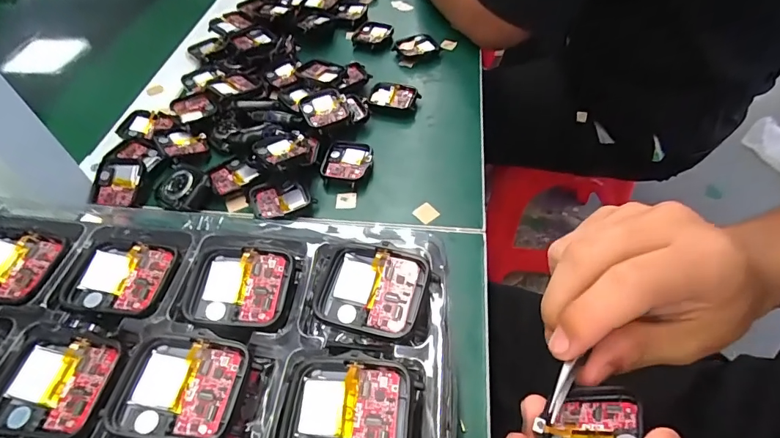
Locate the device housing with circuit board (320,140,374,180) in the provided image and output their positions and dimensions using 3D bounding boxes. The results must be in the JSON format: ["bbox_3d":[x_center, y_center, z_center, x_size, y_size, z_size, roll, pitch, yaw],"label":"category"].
[{"bbox_3d":[-0.034,-0.047,0.347,0.038,0.007,0.040,5,51,8],"label":"device housing with circuit board"}]

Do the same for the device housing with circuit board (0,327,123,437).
[{"bbox_3d":[-0.126,0.062,0.162,0.045,0.006,0.037,6,52,8],"label":"device housing with circuit board"}]

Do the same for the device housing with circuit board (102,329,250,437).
[{"bbox_3d":[-0.076,0.060,0.154,0.042,0.009,0.037,2,51,5],"label":"device housing with circuit board"}]

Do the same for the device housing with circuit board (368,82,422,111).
[{"bbox_3d":[0.002,-0.114,0.404,0.048,0.011,0.035,11,53,13],"label":"device housing with circuit board"}]

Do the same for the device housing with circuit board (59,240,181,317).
[{"bbox_3d":[-0.120,0.025,0.191,0.045,0.006,0.037,4,51,7],"label":"device housing with circuit board"}]

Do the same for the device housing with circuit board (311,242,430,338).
[{"bbox_3d":[-0.008,0.028,0.174,0.042,0.011,0.036,12,53,13],"label":"device housing with circuit board"}]

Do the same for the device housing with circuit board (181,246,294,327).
[{"bbox_3d":[-0.066,0.029,0.185,0.041,0.008,0.036,5,51,8],"label":"device housing with circuit board"}]

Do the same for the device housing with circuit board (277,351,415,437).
[{"bbox_3d":[-0.015,0.066,0.147,0.043,0.009,0.037,5,51,8],"label":"device housing with circuit board"}]

